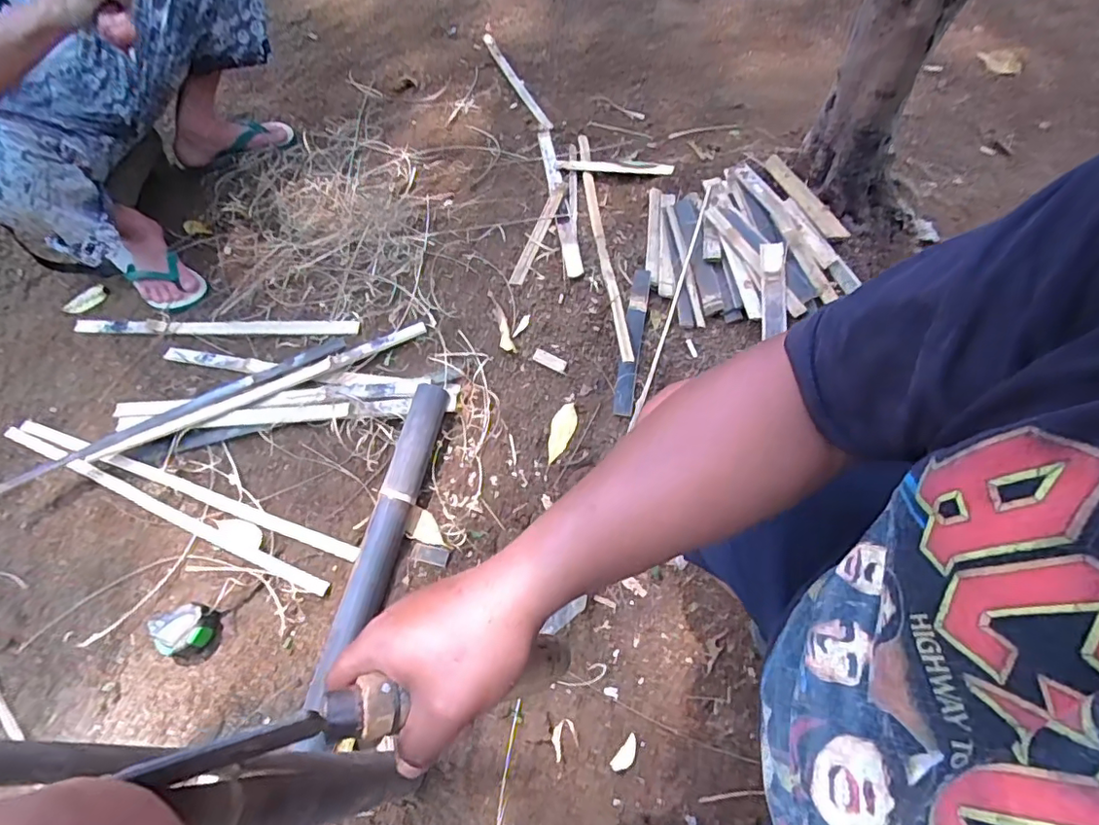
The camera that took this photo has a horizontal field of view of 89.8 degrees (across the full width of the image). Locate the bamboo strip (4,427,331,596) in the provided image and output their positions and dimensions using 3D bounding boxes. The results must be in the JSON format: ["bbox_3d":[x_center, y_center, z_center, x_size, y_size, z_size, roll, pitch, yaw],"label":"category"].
[{"bbox_3d":[-0.646,0.148,0.897,0.690,0.016,0.028,20,67,15],"label":"bamboo strip"}]

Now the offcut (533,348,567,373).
[{"bbox_3d":[0.001,-0.089,0.936,0.059,0.006,0.023,25,97,9],"label":"offcut"}]

